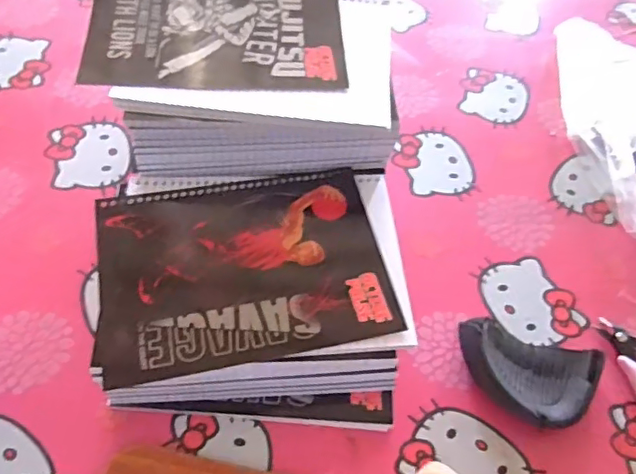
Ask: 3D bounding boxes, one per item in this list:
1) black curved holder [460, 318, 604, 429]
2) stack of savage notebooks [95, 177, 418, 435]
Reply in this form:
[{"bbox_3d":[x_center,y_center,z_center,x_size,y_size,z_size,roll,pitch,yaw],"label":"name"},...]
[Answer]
[{"bbox_3d":[0.152,0.101,0.423,0.098,0.028,0.060,19,56,8],"label":"black curved holder"},{"bbox_3d":[-0.047,0.041,0.423,0.209,0.059,0.174,-1,56,-6],"label":"stack of savage notebooks"}]

